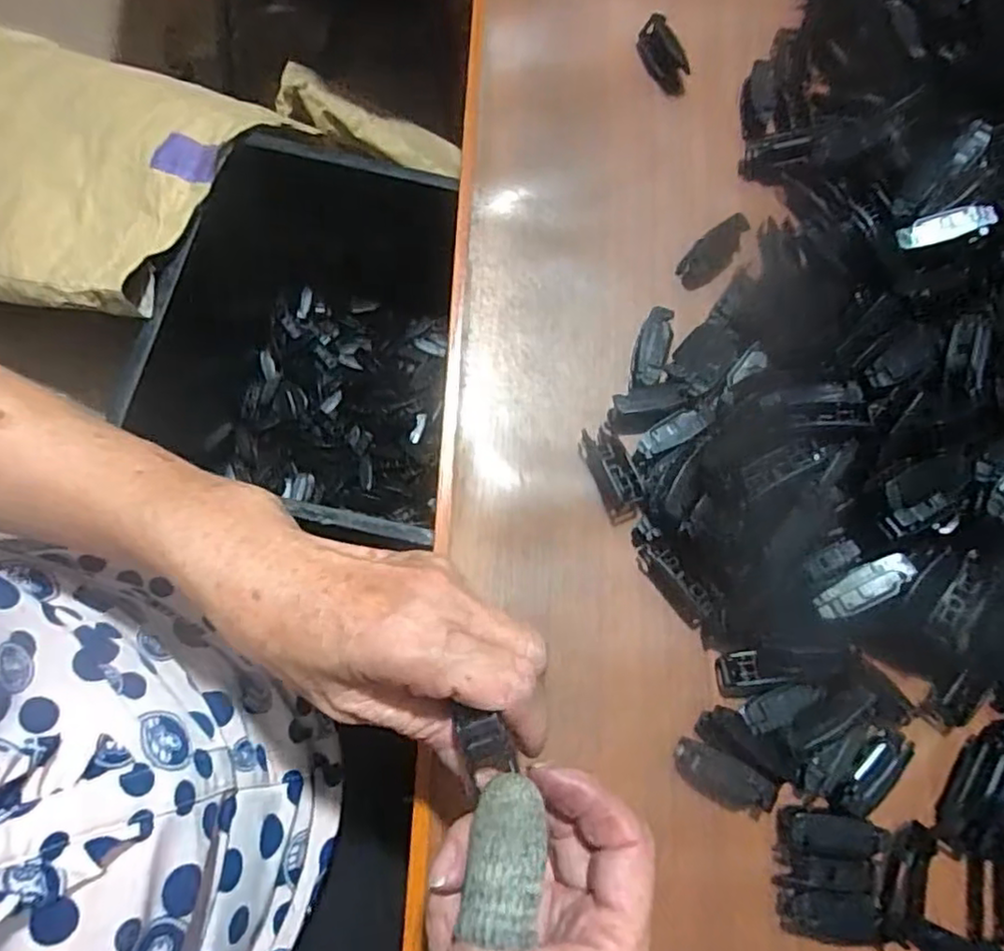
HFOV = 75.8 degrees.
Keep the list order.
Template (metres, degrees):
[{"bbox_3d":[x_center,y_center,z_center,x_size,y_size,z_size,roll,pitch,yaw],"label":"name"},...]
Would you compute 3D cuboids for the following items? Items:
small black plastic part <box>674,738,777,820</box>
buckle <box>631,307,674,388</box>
[{"bbox_3d":[0.110,0.151,0.319,0.050,0.014,0.022,29,78,4],"label":"small black plastic part"},{"bbox_3d":[0.088,-0.074,0.379,0.019,0.014,0.051,13,77,1],"label":"buckle"}]

